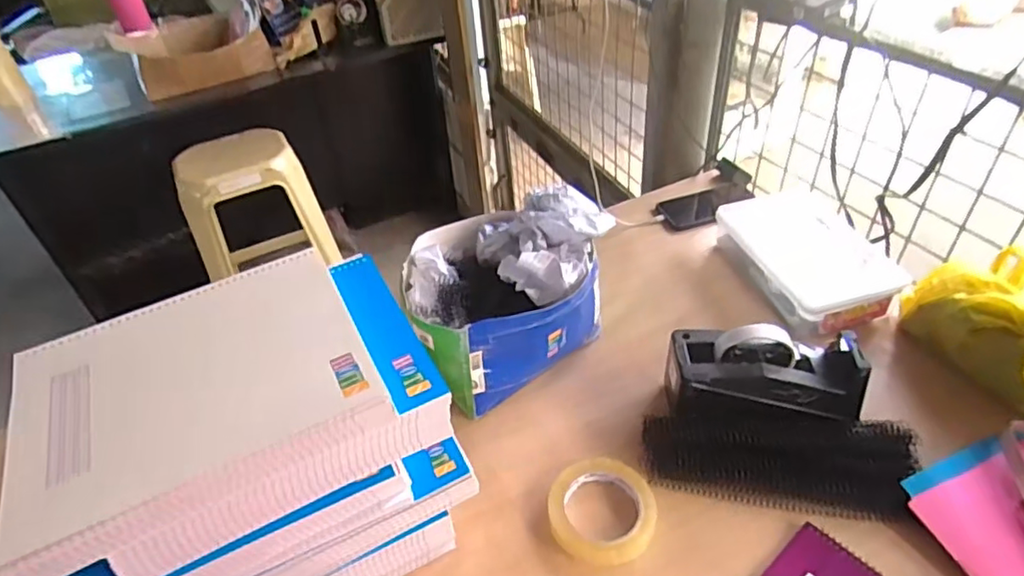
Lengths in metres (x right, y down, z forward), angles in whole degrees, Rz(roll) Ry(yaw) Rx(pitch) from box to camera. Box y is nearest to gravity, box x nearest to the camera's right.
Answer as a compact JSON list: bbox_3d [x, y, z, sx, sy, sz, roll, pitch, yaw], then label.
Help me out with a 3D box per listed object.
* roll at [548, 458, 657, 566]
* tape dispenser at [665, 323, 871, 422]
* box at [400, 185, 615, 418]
[{"bbox_3d":[0.089,0.219,0.608,0.102,0.015,0.103,-3,42,3],"label":"roll"},{"bbox_3d":[0.270,0.096,0.664,0.201,0.100,0.095,-7,41,-1],"label":"tape dispenser"},{"bbox_3d":[-0.003,0.007,0.752,0.238,0.186,0.210,-19,43,-15],"label":"box"}]

